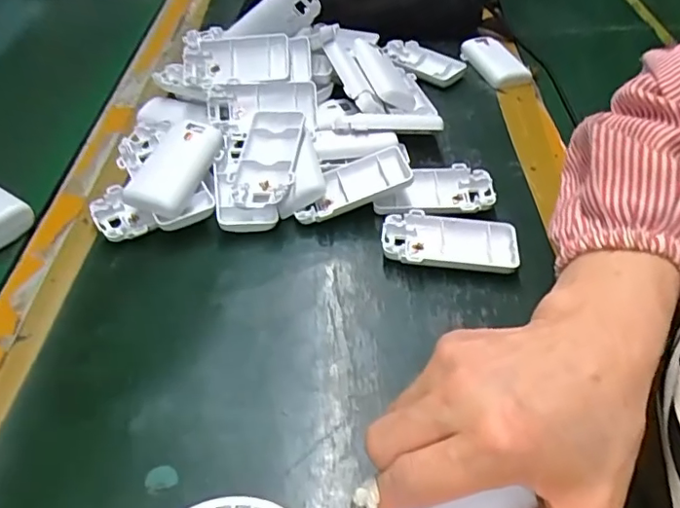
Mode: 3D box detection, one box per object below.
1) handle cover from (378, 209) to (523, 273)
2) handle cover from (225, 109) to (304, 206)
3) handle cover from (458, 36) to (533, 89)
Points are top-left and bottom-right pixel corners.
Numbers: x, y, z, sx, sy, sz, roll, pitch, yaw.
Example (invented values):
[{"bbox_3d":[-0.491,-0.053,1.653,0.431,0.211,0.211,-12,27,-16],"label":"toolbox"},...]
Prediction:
[{"bbox_3d":[0.078,-0.007,0.393,0.094,0.017,0.047,6,46,6],"label":"handle cover"},{"bbox_3d":[-0.058,-0.076,0.428,0.053,0.029,0.085,0,45,0],"label":"handle cover"},{"bbox_3d":[0.163,-0.204,0.584,0.048,0.013,0.090,-16,47,-12],"label":"handle cover"}]

